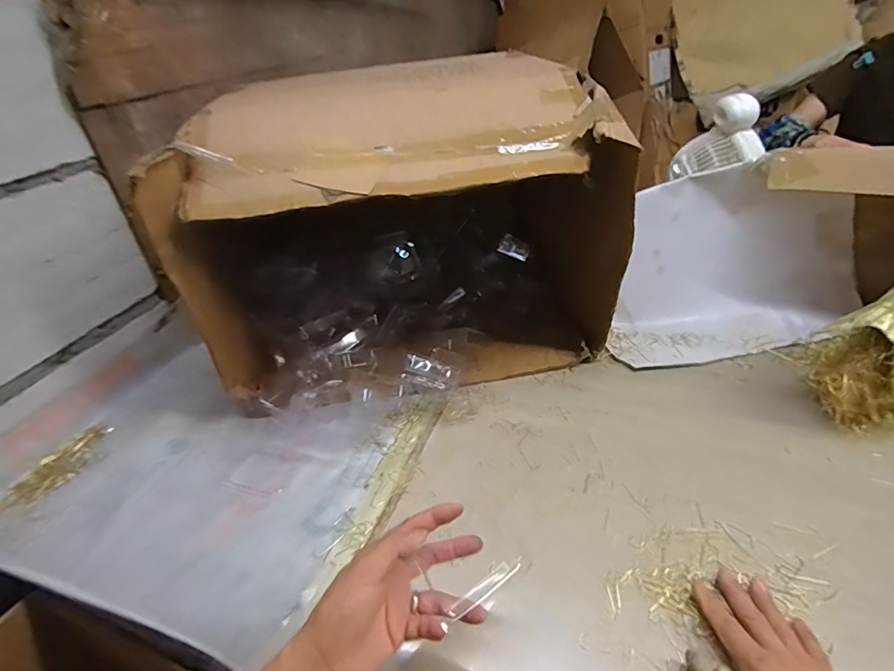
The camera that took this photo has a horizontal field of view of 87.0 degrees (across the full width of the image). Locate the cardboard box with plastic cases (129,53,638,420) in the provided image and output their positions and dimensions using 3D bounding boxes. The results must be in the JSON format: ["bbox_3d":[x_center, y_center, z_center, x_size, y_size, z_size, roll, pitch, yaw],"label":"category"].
[{"bbox_3d":[-0.071,-0.185,0.750,0.558,0.369,0.437,-9,35,-4],"label":"cardboard box with plastic cases"}]

